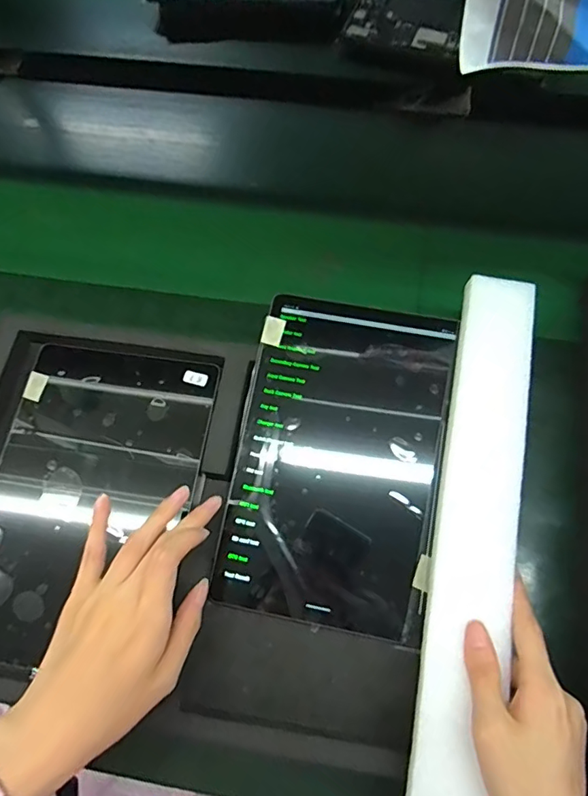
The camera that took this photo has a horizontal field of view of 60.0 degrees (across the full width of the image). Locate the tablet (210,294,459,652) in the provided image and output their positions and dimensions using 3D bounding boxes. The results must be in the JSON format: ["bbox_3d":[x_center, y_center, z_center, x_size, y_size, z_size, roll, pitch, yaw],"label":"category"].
[{"bbox_3d":[0.037,0.045,0.409,0.159,0.017,0.259,9,76,6],"label":"tablet"}]

